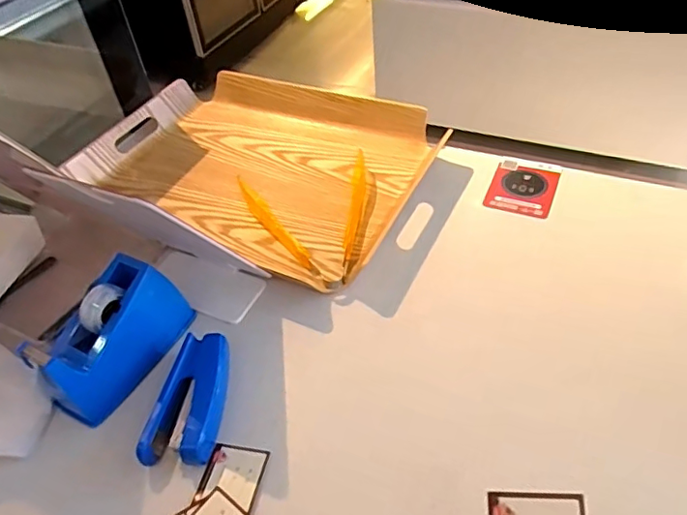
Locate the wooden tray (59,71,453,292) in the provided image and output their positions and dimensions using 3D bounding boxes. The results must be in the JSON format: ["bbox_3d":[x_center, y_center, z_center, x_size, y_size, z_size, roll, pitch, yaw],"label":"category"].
[{"bbox_3d":[-0.090,-0.123,0.704,0.394,0.042,0.312,19,51,23],"label":"wooden tray"}]

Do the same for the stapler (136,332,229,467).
[{"bbox_3d":[-0.131,0.123,0.480,0.051,0.026,0.117,3,46,9],"label":"stapler"}]

